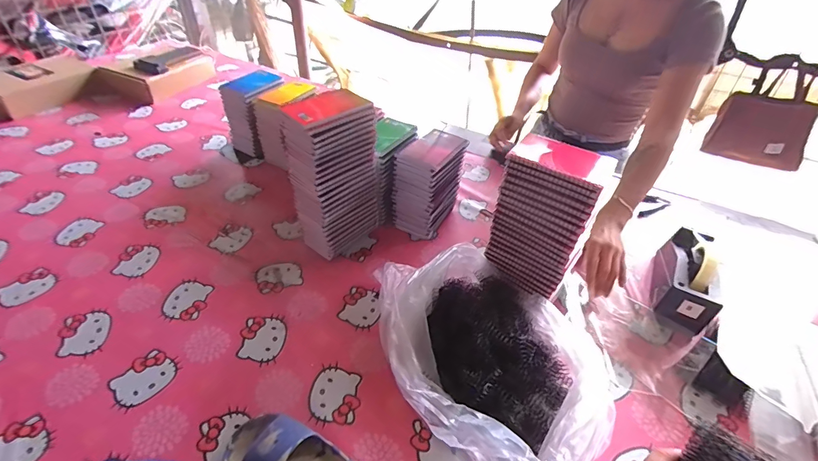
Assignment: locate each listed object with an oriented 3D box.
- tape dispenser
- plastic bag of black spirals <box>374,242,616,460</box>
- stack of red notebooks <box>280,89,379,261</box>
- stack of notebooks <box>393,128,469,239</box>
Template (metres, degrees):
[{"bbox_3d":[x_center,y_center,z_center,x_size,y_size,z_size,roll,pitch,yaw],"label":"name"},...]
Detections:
[{"bbox_3d":[0.499,0.077,0.713,0.072,0.112,0.197,18,43,15],"label":"tape dispenser"},{"bbox_3d":[0.104,0.165,0.586,0.272,0.098,0.385,-17,46,-23],"label":"plastic bag of black spirals"},{"bbox_3d":[-0.131,-0.096,0.722,0.146,0.286,0.089,-32,52,-34],"label":"stack of red notebooks"},{"bbox_3d":[0.041,-0.097,0.812,0.094,0.187,0.126,27,46,24],"label":"stack of notebooks"}]

